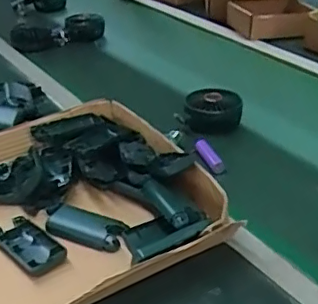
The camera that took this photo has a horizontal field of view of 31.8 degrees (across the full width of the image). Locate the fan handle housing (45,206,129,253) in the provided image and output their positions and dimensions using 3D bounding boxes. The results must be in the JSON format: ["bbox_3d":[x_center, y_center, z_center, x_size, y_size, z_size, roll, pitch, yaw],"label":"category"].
[{"bbox_3d":[-0.087,0.081,0.619,0.105,0.017,0.040,14,34,26],"label":"fan handle housing"}]

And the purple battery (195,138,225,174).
[{"bbox_3d":[0.070,0.007,0.757,0.020,0.020,0.055,-15,47,-20],"label":"purple battery"}]

